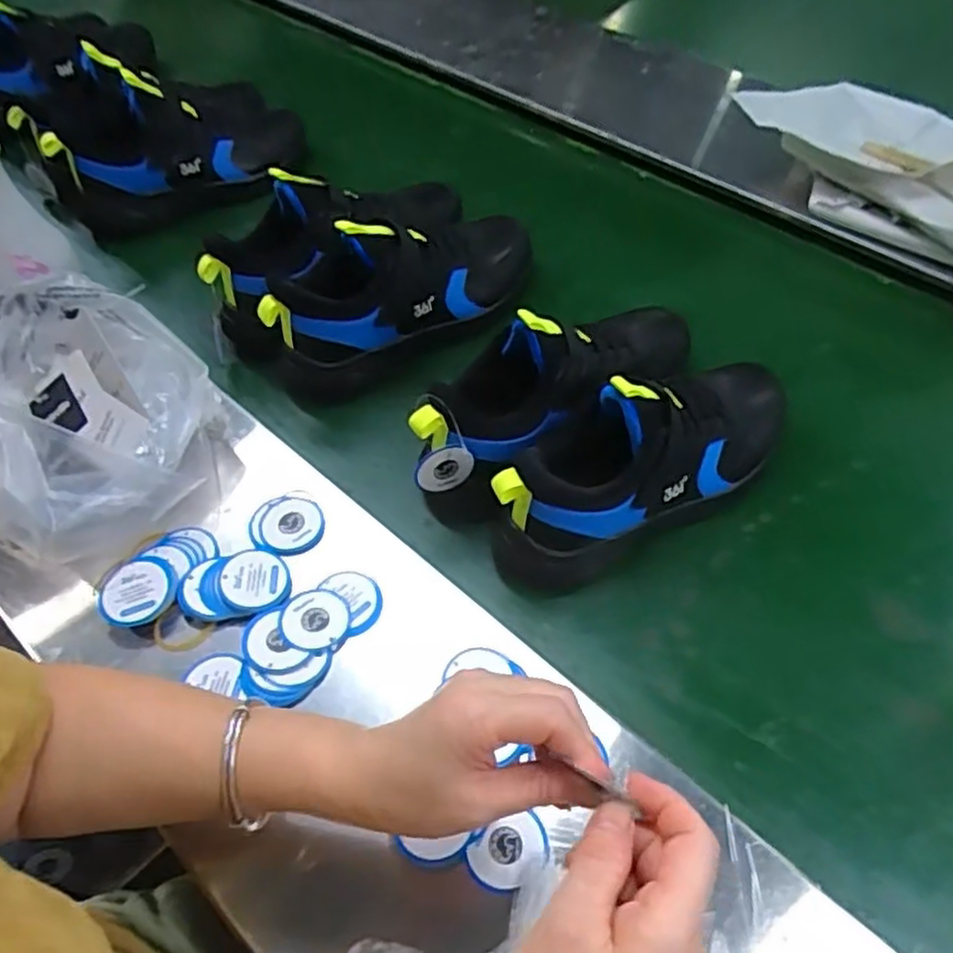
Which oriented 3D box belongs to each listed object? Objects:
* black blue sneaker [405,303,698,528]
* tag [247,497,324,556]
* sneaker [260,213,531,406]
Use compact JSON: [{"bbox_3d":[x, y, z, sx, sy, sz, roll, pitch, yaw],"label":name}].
[{"bbox_3d":[0.074,-0.078,0.588,0.080,0.142,0.280,39,66,21],"label":"black blue sneaker"},{"bbox_3d":[-0.145,0.037,0.547,0.053,0.011,0.050,-25,61,-14],"label":"tag"},{"bbox_3d":[-0.062,-0.185,0.659,0.280,0.115,0.089,-34,64,-19],"label":"sneaker"}]

